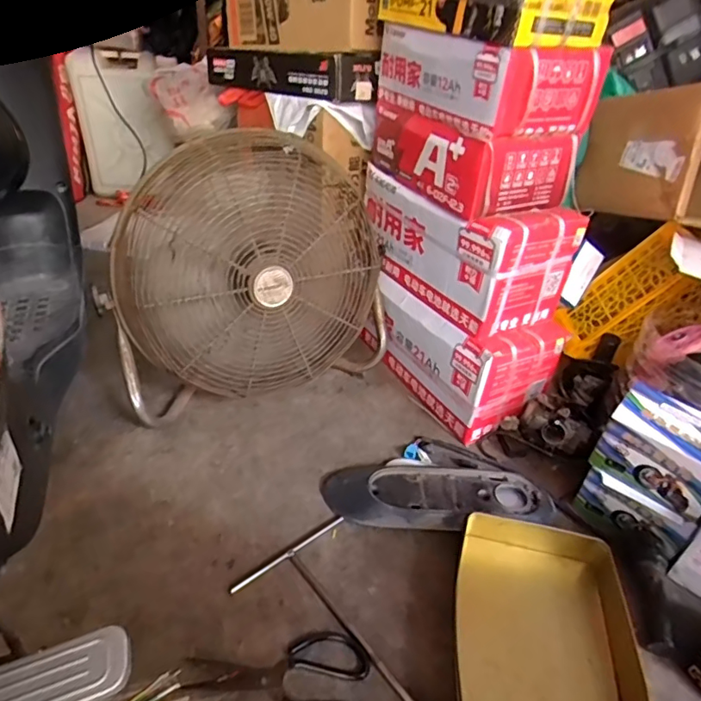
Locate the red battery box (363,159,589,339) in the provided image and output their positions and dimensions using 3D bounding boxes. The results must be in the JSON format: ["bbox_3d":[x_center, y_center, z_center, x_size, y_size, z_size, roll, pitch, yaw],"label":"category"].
[{"bbox_3d":[0.202,-0.217,0.996,0.198,0.193,0.390,-16,41,-29],"label":"red battery box"}]

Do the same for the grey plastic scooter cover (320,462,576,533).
[{"bbox_3d":[0.149,0.221,0.844,0.380,0.048,0.177,7,35,1],"label":"grey plastic scooter cover"}]

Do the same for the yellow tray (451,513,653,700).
[{"bbox_3d":[0.244,0.355,0.650,0.220,0.051,0.309,10,35,5],"label":"yellow tray"}]

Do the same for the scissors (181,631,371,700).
[{"bbox_3d":[-0.082,0.382,0.603,0.205,0.012,0.120,7,35,1],"label":"scissors"}]

